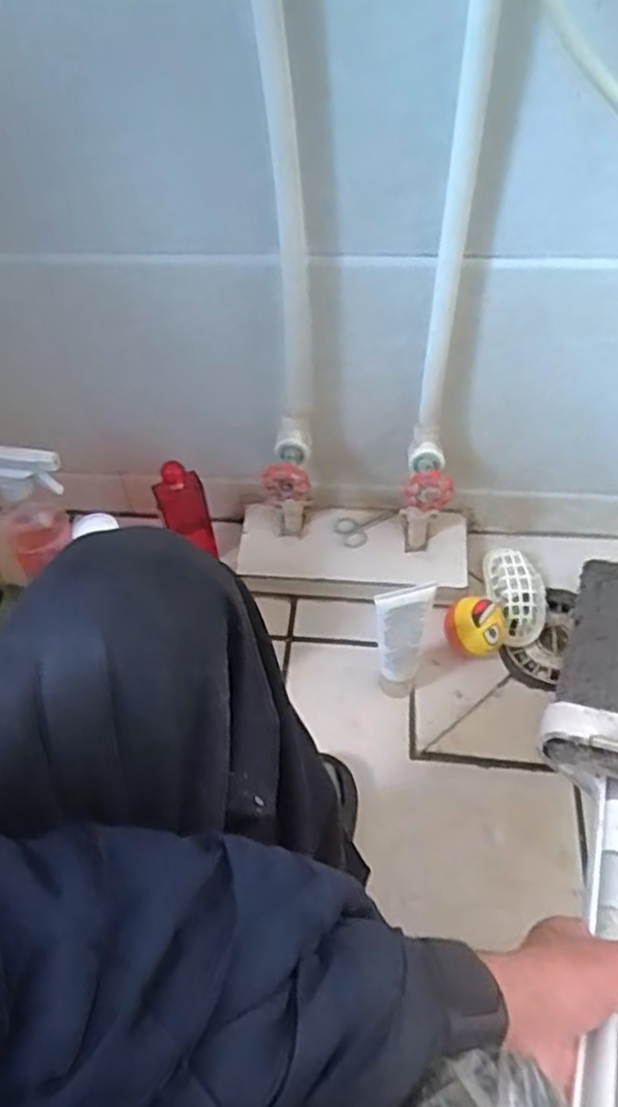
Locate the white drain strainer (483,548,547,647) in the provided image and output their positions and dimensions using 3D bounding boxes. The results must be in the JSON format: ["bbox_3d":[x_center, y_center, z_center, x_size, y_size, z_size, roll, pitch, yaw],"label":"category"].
[{"bbox_3d":[0.240,0.049,0.867,0.067,0.038,0.112,-1,53,4],"label":"white drain strainer"}]

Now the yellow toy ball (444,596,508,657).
[{"bbox_3d":[0.182,0.081,0.819,0.066,0.064,0.054,19,56,18],"label":"yellow toy ball"}]

